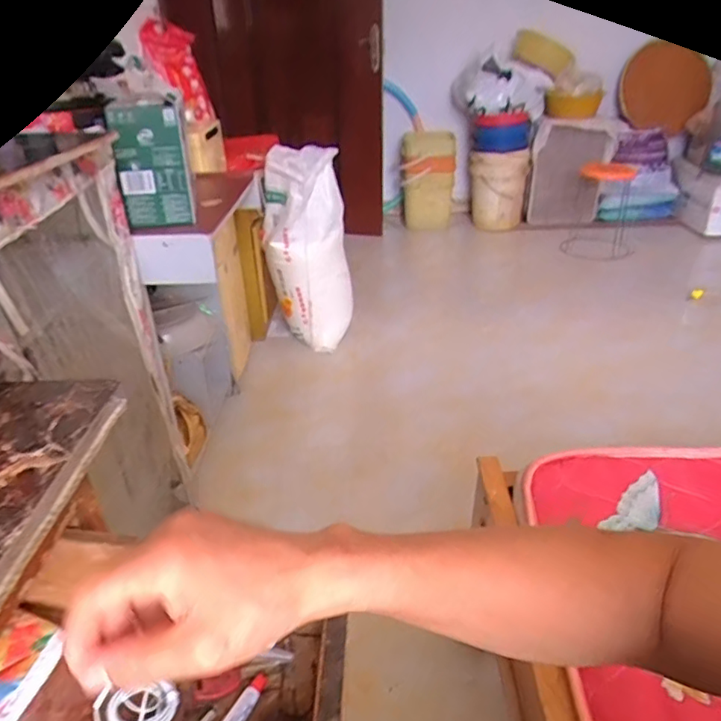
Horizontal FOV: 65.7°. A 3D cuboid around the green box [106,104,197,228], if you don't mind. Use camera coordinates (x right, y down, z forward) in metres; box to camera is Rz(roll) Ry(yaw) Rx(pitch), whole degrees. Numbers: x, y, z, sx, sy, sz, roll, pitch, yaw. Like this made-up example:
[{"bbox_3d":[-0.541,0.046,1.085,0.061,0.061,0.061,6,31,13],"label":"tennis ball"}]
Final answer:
[{"bbox_3d":[-0.401,-0.371,1.078,0.123,0.224,0.036,-10,32,-15],"label":"green box"}]

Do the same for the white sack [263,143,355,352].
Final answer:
[{"bbox_3d":[-0.174,-0.364,1.873,0.228,0.627,0.180,13,34,23],"label":"white sack"}]

